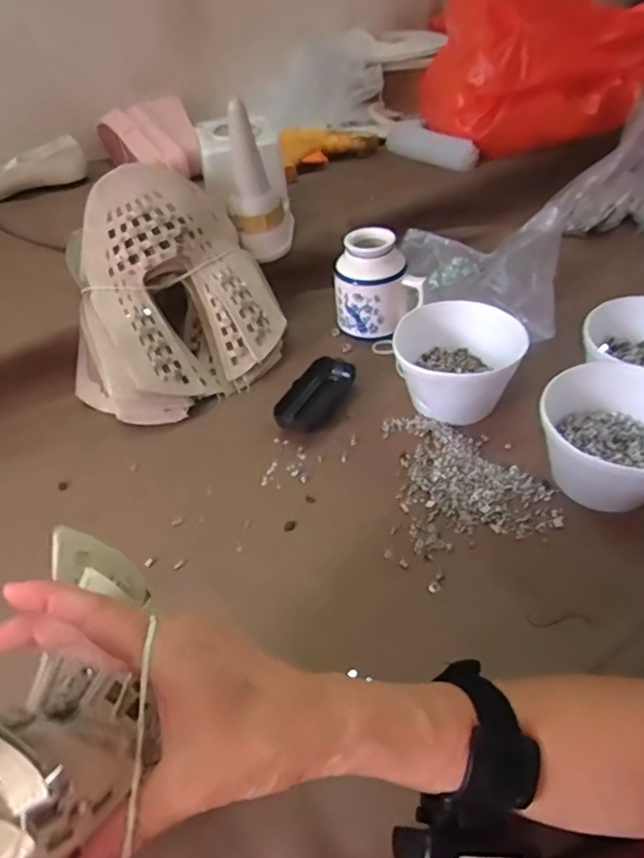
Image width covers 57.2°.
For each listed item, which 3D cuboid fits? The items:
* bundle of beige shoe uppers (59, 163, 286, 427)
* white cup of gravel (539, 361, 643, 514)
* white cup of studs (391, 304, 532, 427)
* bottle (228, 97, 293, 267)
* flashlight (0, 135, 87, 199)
[{"bbox_3d":[-0.171,-0.149,0.661,0.246,0.197,0.186,-17,45,-11],"label":"bundle of beige shoe uppers"},{"bbox_3d":[0.260,0.015,0.523,0.129,0.085,0.119,18,49,23],"label":"white cup of gravel"},{"bbox_3d":[0.141,-0.065,0.620,0.121,0.083,0.118,-3,44,3],"label":"white cup of studs"},{"bbox_3d":[-0.081,-0.291,0.715,0.078,0.170,0.071,-6,44,0],"label":"bottle"},{"bbox_3d":[-0.515,-0.417,0.971,0.246,0.054,0.048,-27,47,-20],"label":"flashlight"}]

